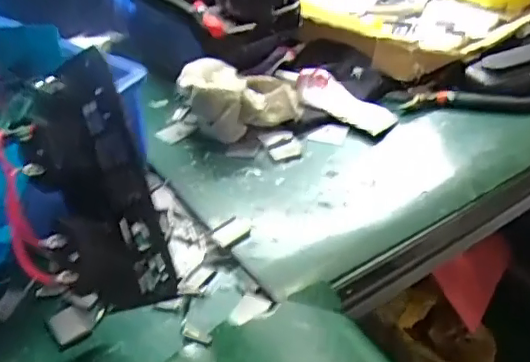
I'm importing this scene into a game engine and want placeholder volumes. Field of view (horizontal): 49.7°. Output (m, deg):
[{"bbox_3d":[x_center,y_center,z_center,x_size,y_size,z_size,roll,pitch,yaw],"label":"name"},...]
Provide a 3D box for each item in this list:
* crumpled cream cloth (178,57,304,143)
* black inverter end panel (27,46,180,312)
[{"bbox_3d":[-0.017,-0.068,0.468,0.100,0.055,0.061,-15,40,-17],"label":"crumpled cream cloth"},{"bbox_3d":[-0.088,0.002,0.301,0.052,0.133,0.027,-16,0,-19],"label":"black inverter end panel"}]

